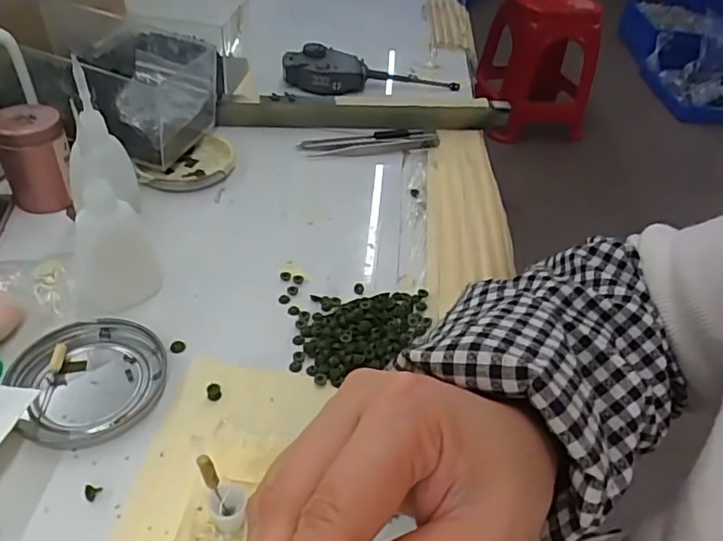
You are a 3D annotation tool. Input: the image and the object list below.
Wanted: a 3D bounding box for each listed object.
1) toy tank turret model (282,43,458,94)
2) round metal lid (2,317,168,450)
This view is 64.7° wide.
[{"bbox_3d":[0.013,-0.215,0.611,0.189,0.031,0.057,-1,42,-7],"label":"toy tank turret model"},{"bbox_3d":[-0.144,0.057,0.305,0.074,0.009,0.072,4,42,-3],"label":"round metal lid"}]

